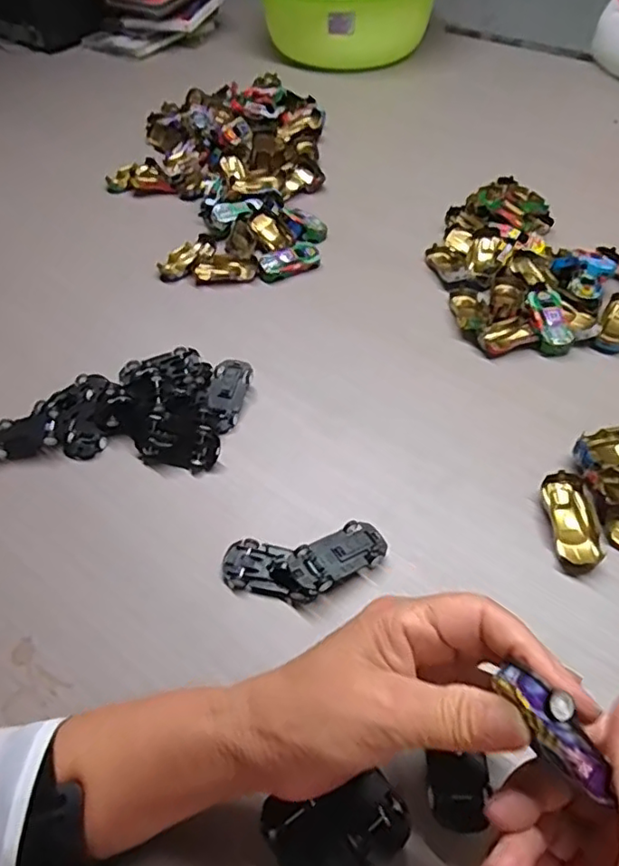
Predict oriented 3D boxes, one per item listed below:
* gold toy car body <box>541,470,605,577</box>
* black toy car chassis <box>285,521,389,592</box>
[{"bbox_3d":[0.175,0.059,0.388,0.028,0.017,0.066,-1,51,2],"label":"gold toy car body"},{"bbox_3d":[0.019,0.080,0.375,0.064,0.020,0.030,-27,55,-18],"label":"black toy car chassis"}]

